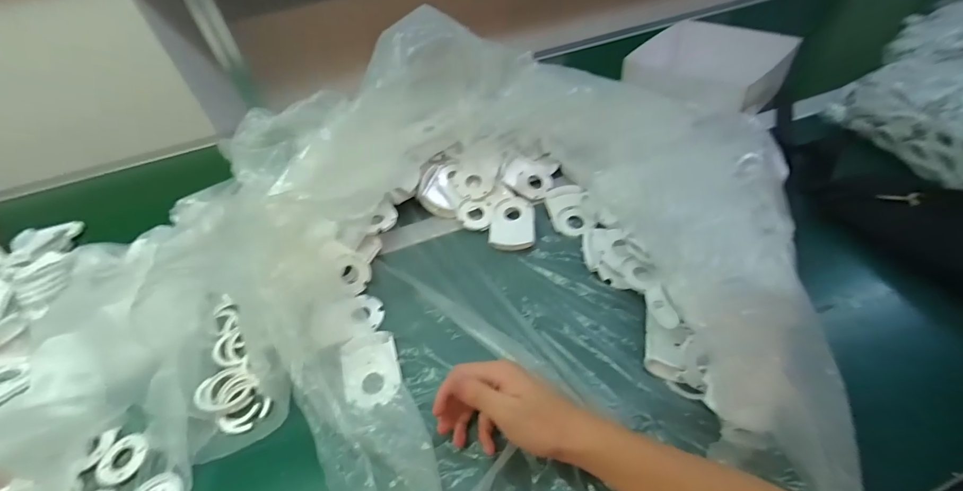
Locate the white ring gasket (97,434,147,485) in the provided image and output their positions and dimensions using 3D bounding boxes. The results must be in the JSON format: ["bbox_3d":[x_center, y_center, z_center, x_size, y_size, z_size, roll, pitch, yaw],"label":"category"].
[{"bbox_3d":[-0.354,0.208,0.399,0.045,0.009,0.043,6,49,14],"label":"white ring gasket"}]

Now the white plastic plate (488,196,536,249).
[{"bbox_3d":[0.042,-0.032,0.553,0.060,0.008,0.085,-1,47,8],"label":"white plastic plate"}]

